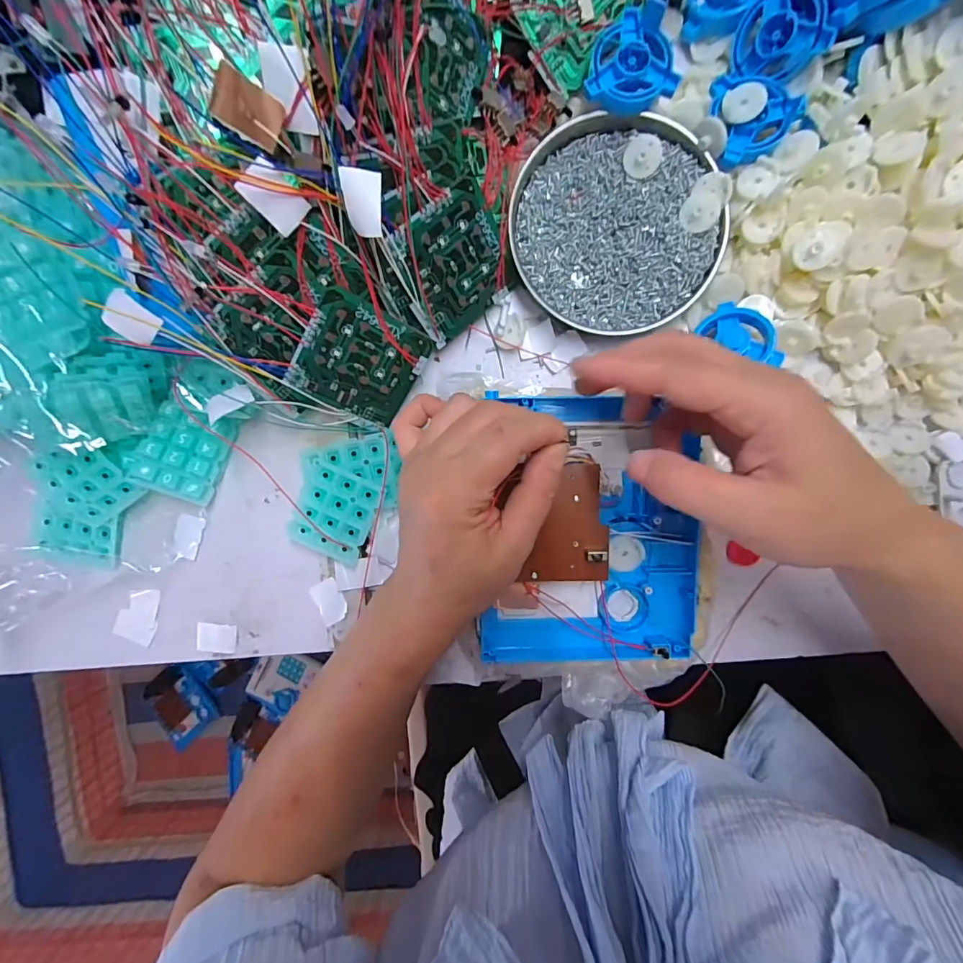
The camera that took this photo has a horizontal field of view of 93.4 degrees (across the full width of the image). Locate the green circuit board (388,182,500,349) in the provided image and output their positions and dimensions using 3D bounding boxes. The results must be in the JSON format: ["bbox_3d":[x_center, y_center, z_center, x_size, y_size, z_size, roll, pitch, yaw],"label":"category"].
[{"bbox_3d":[-0.017,-0.132,0.283,0.067,0.005,0.071,-34,131,-7],"label":"green circuit board"}]

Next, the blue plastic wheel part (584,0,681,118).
[{"bbox_3d":[0.087,-0.254,0.272,0.052,0.013,0.054,-15,99,2],"label":"blue plastic wheel part"}]

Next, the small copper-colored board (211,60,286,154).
[{"bbox_3d":[-0.103,-0.164,0.201,0.021,0.028,0.004,-52,57,23],"label":"small copper-colored board"}]

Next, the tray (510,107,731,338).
[{"bbox_3d":[0.087,-0.167,0.297,0.129,0.026,0.134,0,93,2],"label":"tray"}]

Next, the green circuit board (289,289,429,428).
[{"bbox_3d":[-0.076,-0.073,0.285,0.071,0.004,0.068,20,113,-31],"label":"green circuit board"}]

